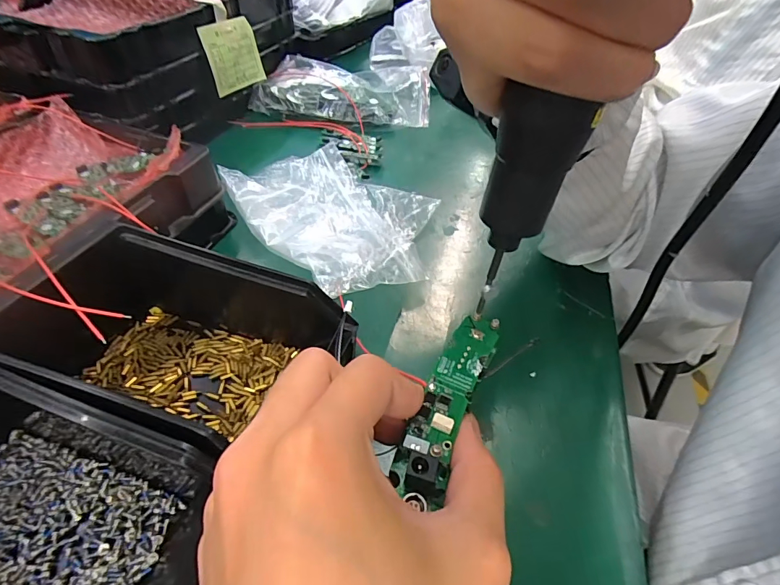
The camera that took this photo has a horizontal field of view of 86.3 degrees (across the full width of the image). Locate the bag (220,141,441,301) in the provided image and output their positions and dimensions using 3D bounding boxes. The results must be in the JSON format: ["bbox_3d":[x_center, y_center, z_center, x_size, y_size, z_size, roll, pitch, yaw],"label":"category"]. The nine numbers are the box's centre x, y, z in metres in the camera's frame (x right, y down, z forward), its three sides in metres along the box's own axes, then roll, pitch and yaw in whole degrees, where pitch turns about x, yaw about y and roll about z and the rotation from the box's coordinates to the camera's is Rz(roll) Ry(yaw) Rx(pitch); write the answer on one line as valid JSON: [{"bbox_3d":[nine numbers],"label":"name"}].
[{"bbox_3d":[-0.048,-0.081,0.398,0.158,0.034,0.221,-30,55,-30],"label":"bag"}]

